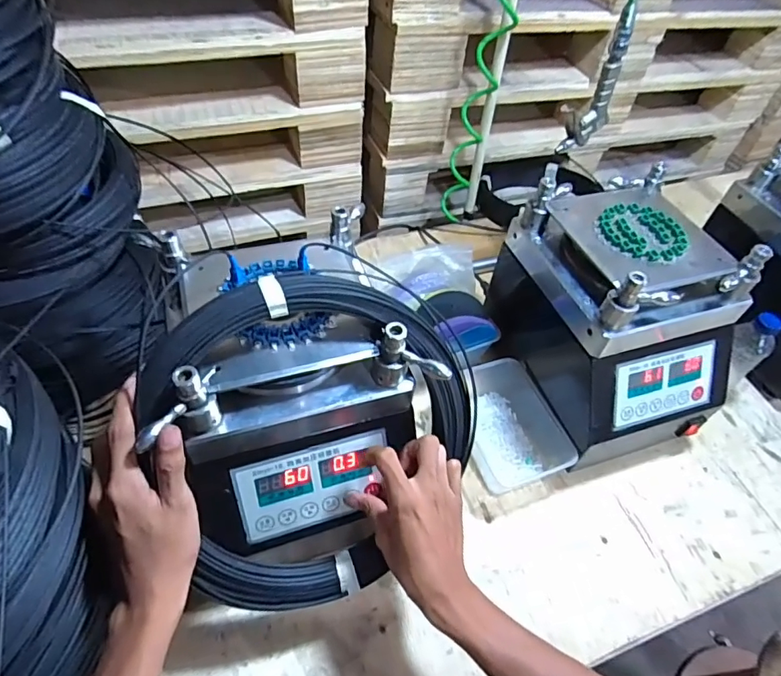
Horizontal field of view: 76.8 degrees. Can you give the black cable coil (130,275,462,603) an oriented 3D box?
[{"bbox_3d":[-0.060,0.095,0.470,0.281,0.313,0.053,-15,16,-17],"label":"black cable coil"}]

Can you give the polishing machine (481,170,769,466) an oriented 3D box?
[{"bbox_3d":[0.305,-0.016,0.666,0.216,0.285,0.285,-12,54,-14],"label":"polishing machine"}]

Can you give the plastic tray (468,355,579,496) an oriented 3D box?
[{"bbox_3d":[0.156,0.113,0.686,0.106,0.067,0.175,-15,55,-16],"label":"plastic tray"}]

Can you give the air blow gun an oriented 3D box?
[{"bbox_3d":[0.276,-0.337,0.658,0.086,0.163,0.033,-28,59,-24],"label":"air blow gun"}]

